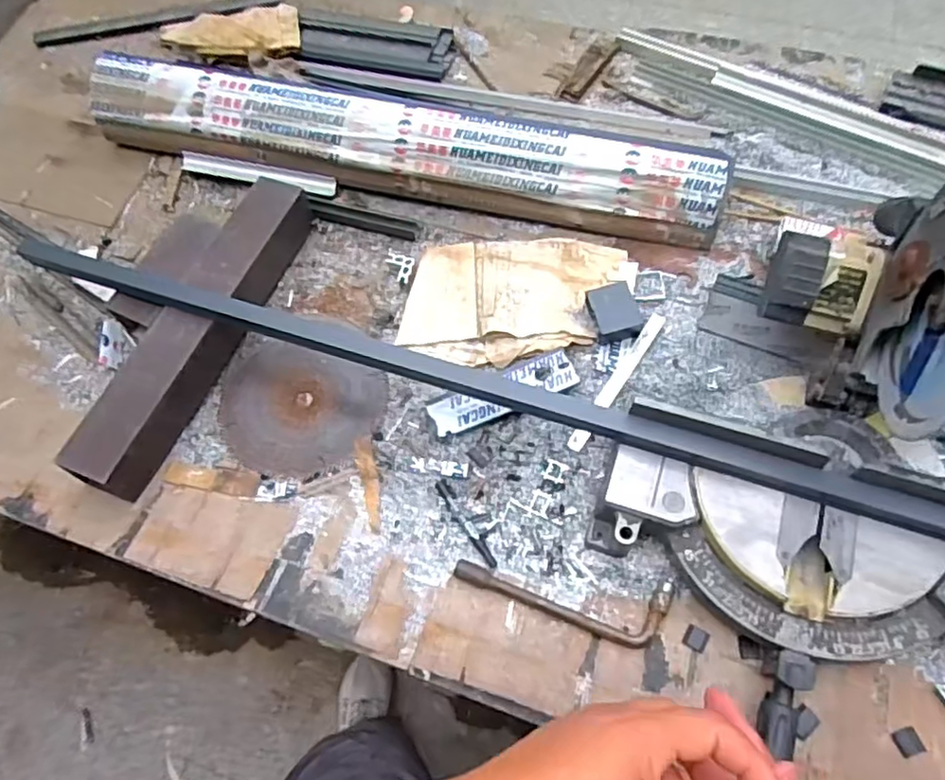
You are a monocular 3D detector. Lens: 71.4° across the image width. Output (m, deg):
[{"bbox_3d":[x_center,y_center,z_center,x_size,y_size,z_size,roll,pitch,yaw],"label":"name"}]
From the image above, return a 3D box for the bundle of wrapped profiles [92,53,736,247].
[{"bbox_3d":[-0.132,-0.393,1.061,1.044,0.114,0.119,13,65,10],"label":"bundle of wrapped profiles"}]

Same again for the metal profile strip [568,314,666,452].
[{"bbox_3d":[0.205,-0.017,0.918,0.020,0.005,0.243,31,69,17],"label":"metal profile strip"}]

